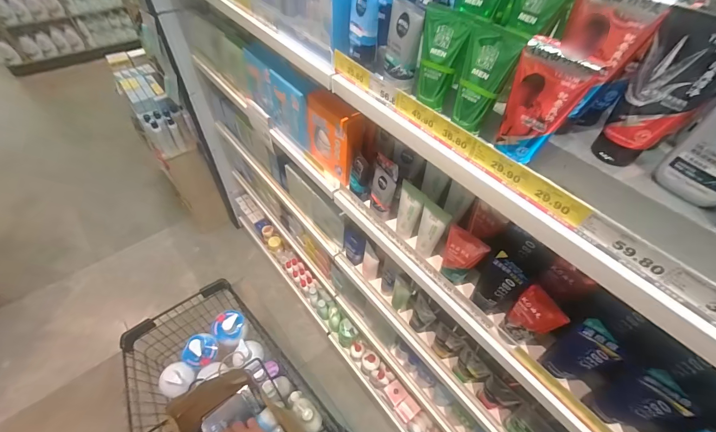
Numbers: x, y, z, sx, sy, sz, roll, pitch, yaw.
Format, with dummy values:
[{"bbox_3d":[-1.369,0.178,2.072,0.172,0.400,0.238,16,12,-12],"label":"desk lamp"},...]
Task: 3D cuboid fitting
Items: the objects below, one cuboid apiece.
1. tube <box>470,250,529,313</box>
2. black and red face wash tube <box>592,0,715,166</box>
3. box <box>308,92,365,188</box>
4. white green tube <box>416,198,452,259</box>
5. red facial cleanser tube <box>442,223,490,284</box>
[{"bbox_3d":[0.239,0.122,0.551,0.039,0.149,0.073,-28,59,-23],"label":"tube"},{"bbox_3d":[0.304,-0.121,0.318,0.065,0.149,0.044,17,53,9],"label":"black and red face wash tube"},{"bbox_3d":[-0.057,-0.186,0.745,0.155,0.203,0.057,39,59,24],"label":"box"},{"bbox_3d":[0.139,0.032,0.622,0.052,0.129,0.034,25,54,15],"label":"white green tube"},{"bbox_3d":[0.184,0.075,0.583,0.032,0.110,0.070,-37,63,-28],"label":"red facial cleanser tube"}]

